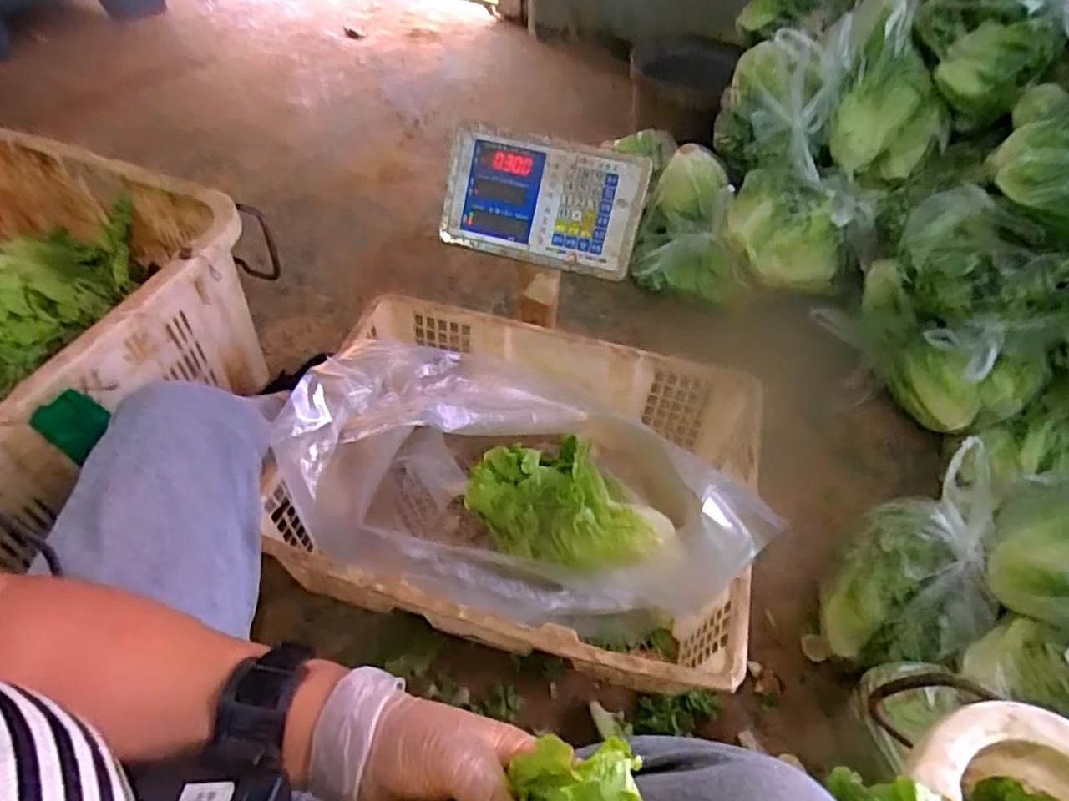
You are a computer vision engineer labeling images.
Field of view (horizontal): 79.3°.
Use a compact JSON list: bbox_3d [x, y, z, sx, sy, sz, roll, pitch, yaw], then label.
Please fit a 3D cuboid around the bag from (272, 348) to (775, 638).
[{"bbox_3d":[-0.030,0.074,0.644,0.354,0.295,0.293,-3,50,-5],"label":"bag"}]

